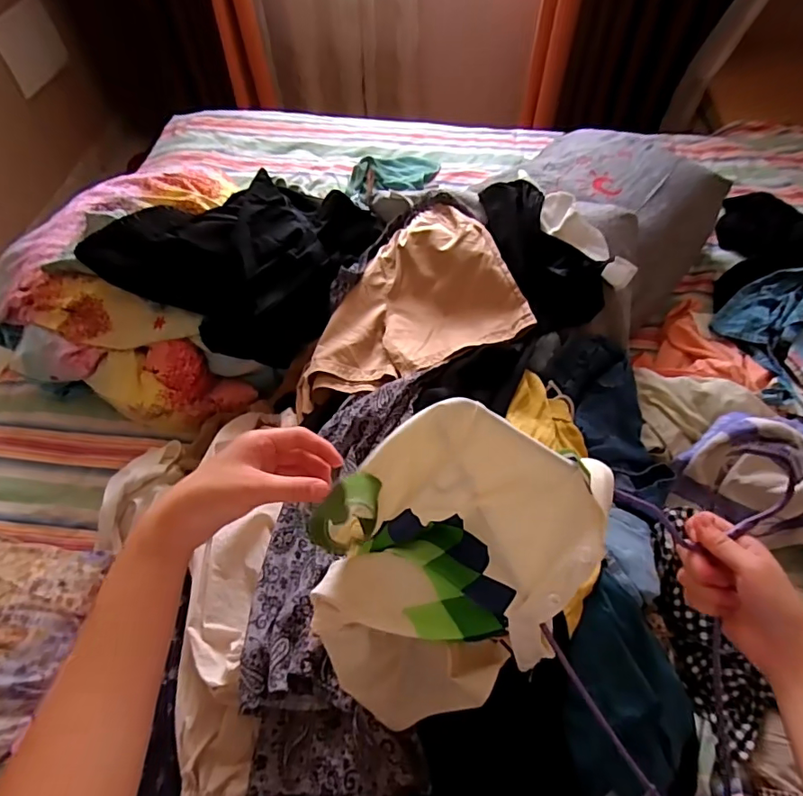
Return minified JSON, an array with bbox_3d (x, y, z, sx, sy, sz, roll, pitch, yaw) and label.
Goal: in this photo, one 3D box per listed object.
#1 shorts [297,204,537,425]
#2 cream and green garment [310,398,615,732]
[{"bbox_3d":[-0.018,-0.176,0.877,0.387,0.108,0.311,-14,58,-9],"label":"shorts"},{"bbox_3d":[0.039,0.162,0.475,0.241,0.262,0.209,-27,61,-16],"label":"cream and green garment"}]

